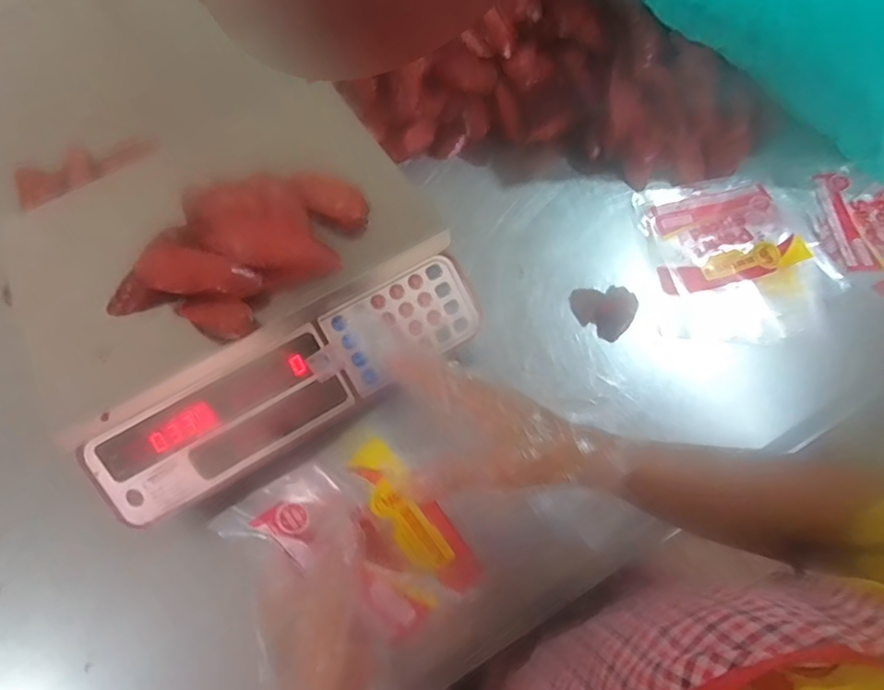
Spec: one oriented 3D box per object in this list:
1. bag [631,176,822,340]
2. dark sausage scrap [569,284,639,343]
[{"bbox_3d":[0.305,-0.098,0.578,0.157,0.022,0.198,-10,63,2],"label":"bag"},{"bbox_3d":[0.166,-0.041,0.556,0.063,0.017,0.057,37,73,17],"label":"dark sausage scrap"}]

